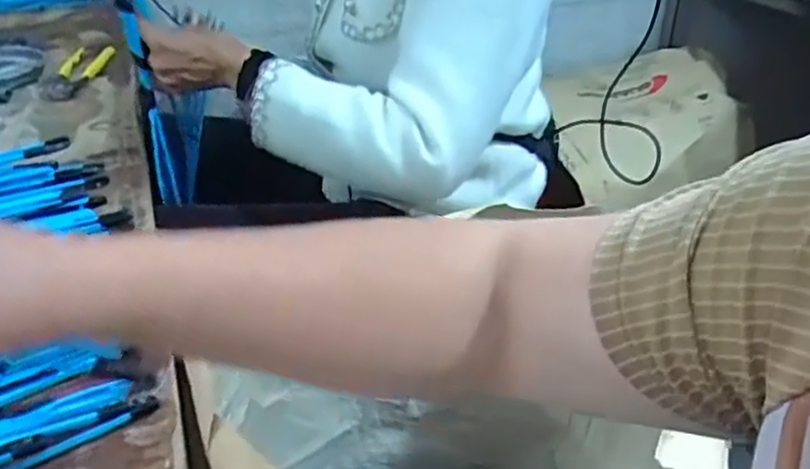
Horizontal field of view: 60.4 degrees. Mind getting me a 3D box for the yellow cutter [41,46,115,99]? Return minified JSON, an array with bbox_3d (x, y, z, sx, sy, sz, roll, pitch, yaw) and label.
[{"bbox_3d":[-0.457,-0.232,0.973,0.069,0.015,0.193,-2,33,-3],"label":"yellow cutter"}]

